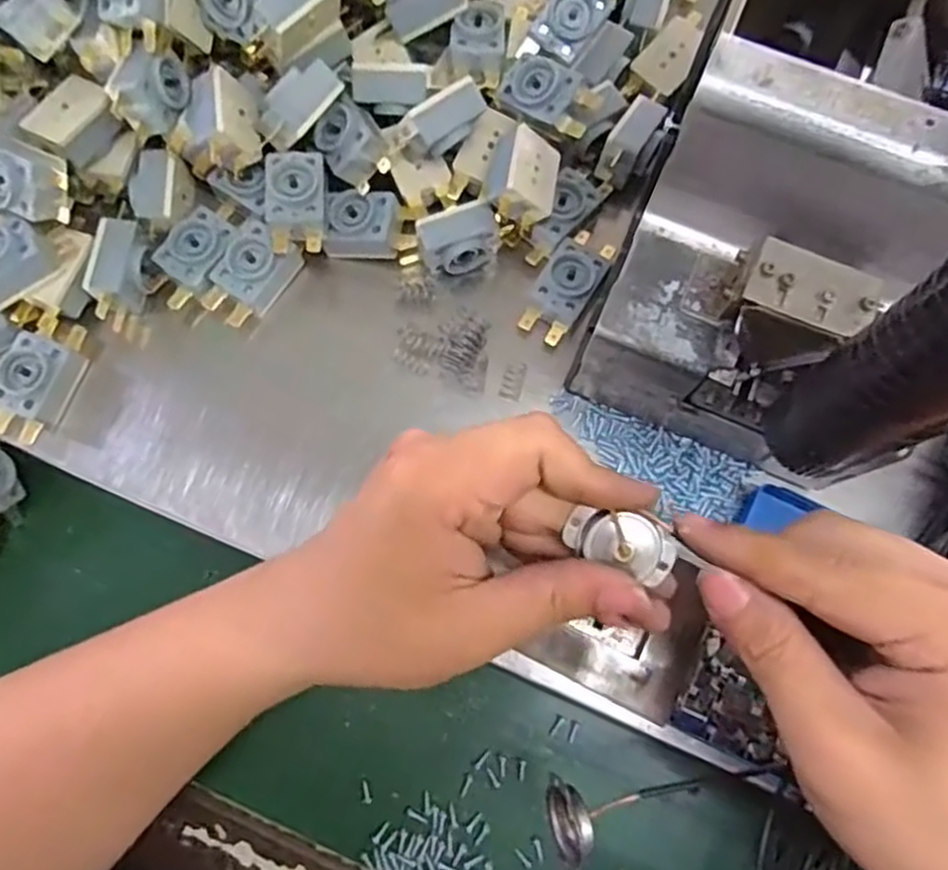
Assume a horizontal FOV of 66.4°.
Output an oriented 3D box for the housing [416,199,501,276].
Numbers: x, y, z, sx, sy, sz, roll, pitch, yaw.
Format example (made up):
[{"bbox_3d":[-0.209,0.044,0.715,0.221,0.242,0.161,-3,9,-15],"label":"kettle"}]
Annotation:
[{"bbox_3d":[-0.007,-0.093,0.351,0.039,0.032,0.020,-17,78,-3],"label":"housing"}]

